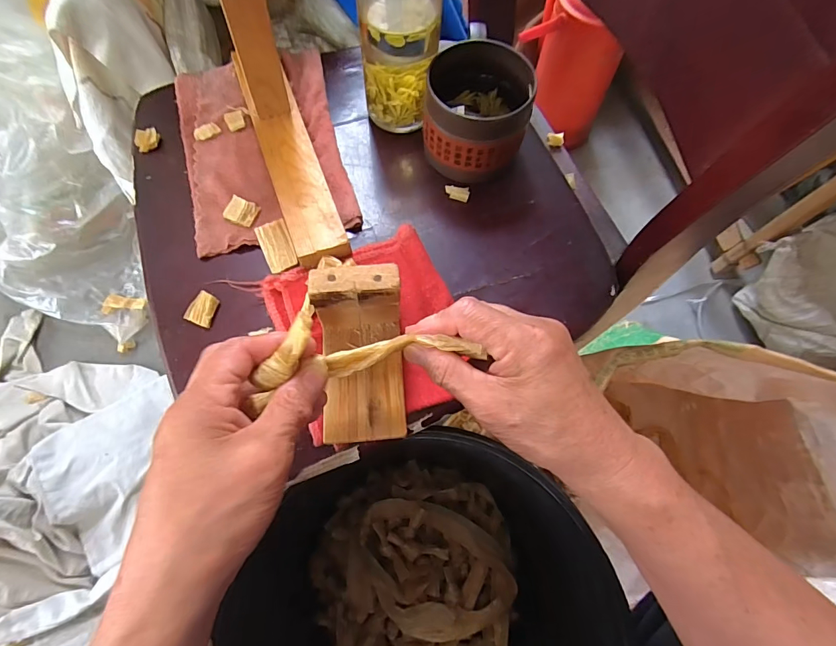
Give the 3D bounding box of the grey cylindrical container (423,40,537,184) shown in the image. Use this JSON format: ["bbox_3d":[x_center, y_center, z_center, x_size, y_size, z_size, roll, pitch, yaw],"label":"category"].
[{"bbox_3d":[0.057,-0.186,0.373,0.084,0.084,0.094,23,71,7],"label":"grey cylindrical container"}]

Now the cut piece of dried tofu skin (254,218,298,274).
[{"bbox_3d":[-0.125,-0.069,0.364,0.027,0.009,0.046,-24,72,-9],"label":"cut piece of dried tofu skin"}]

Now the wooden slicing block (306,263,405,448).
[{"bbox_3d":[-0.041,0.024,0.284,0.060,0.066,0.106,-3,70,-2],"label":"wooden slicing block"}]

